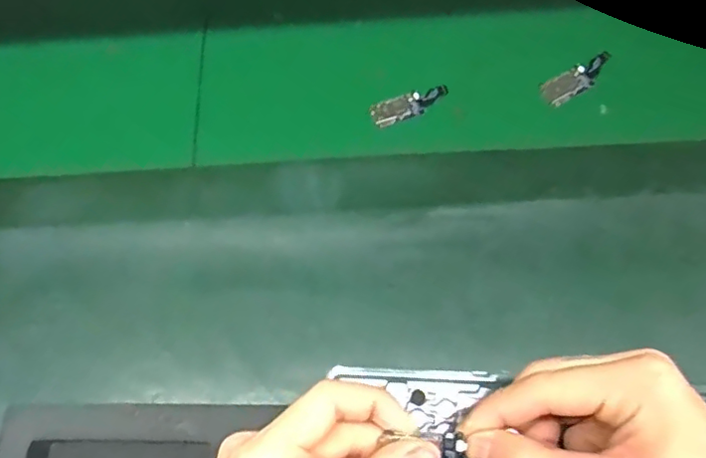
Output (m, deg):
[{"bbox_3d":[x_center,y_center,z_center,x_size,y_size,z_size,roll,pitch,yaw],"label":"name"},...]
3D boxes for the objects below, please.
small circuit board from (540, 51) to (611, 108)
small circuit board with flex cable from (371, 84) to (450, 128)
[{"bbox_3d":[0.168,-0.113,0.437,0.061,0.005,0.022,-31,66,-11],"label":"small circuit board"},{"bbox_3d":[0.043,-0.093,0.439,0.060,0.004,0.020,-21,65,-6],"label":"small circuit board with flex cable"}]

